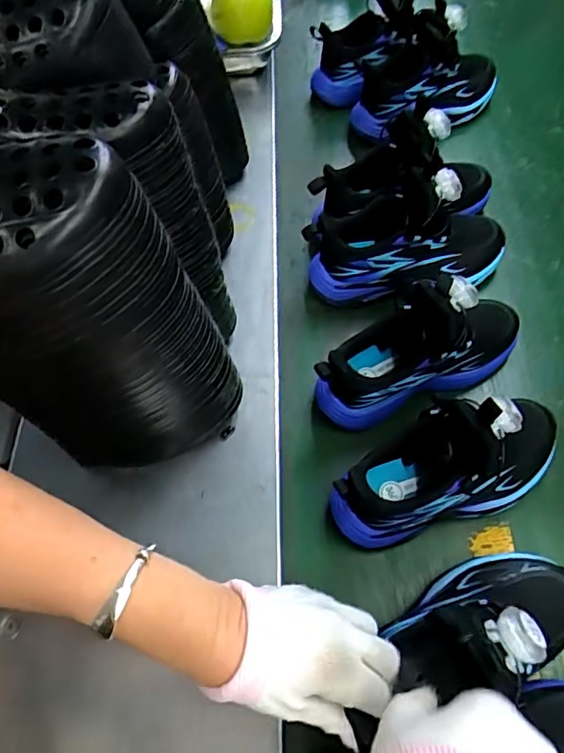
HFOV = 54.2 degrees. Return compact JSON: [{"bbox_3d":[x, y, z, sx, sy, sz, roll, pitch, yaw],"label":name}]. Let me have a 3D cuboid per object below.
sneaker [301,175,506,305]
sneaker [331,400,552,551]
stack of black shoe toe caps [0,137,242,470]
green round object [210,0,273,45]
[{"bbox_3d":[0.126,-0.143,0.548,0.197,0.106,0.076,-7,61,0],"label":"sneaker"},{"bbox_3d":[0.138,0.064,0.427,0.198,0.140,0.068,-18,61,-6],"label":"sneaker"},{"bbox_3d":[-0.131,-0.023,0.381,0.178,0.273,0.080,-1,61,3],"label":"stack of black shoe toe caps"},{"bbox_3d":[-0.053,-0.473,0.720,0.066,0.073,0.069,0,60,1],"label":"green round object"}]

